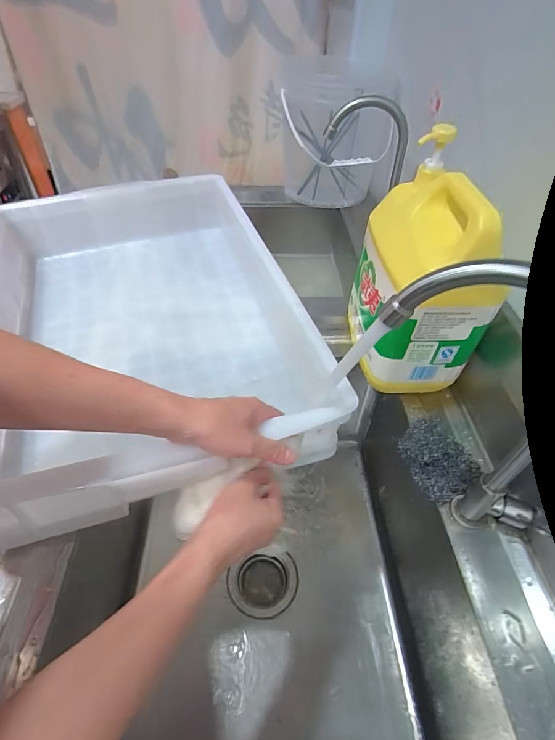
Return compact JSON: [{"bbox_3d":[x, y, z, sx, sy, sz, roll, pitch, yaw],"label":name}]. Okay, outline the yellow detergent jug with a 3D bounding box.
[{"bbox_3d":[0.185,-0.119,0.523,0.129,0.261,0.187,-2,47,-4],"label":"yellow detergent jug"}]

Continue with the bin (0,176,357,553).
[{"bbox_3d":[-0.212,-0.089,0.591,0.420,0.130,0.617,-16,49,-16],"label":"bin"}]

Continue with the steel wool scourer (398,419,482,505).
[{"bbox_3d":[0.197,0.111,0.491,0.080,0.034,0.094,-26,53,-24],"label":"steel wool scourer"}]

